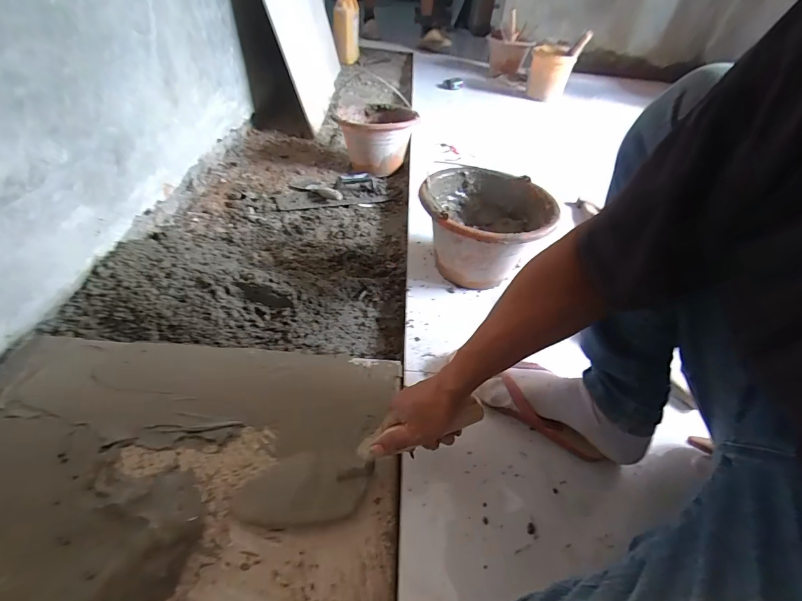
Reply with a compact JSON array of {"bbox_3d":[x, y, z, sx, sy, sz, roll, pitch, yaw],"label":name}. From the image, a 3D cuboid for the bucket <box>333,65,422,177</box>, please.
[{"bbox_3d":[-0.080,-0.506,1.144,0.231,0.173,0.271,-1,45,-9],"label":"bucket"}]

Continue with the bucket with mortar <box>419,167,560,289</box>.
[{"bbox_3d":[0.151,-0.122,0.706,0.229,0.167,0.230,4,44,-4],"label":"bucket with mortar"}]

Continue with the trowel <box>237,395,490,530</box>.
[{"bbox_3d":[-0.038,0.191,0.443,0.325,0.049,0.089,-19,45,-7],"label":"trowel"}]

